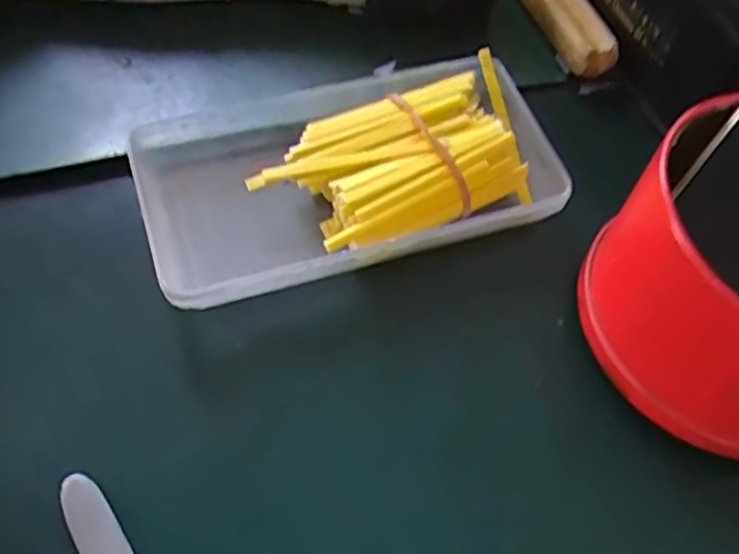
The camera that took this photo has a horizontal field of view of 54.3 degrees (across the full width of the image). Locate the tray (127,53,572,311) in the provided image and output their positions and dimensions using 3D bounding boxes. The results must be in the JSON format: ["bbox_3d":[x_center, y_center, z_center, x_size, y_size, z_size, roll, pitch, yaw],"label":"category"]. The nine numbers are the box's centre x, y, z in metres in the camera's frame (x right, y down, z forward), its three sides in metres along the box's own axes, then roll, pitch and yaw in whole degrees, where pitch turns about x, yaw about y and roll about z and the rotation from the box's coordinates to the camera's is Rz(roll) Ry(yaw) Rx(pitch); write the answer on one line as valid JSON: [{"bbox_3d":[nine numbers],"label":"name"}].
[{"bbox_3d":[-0.008,-0.041,0.281,0.156,0.025,0.085,-17,61,-12],"label":"tray"}]

